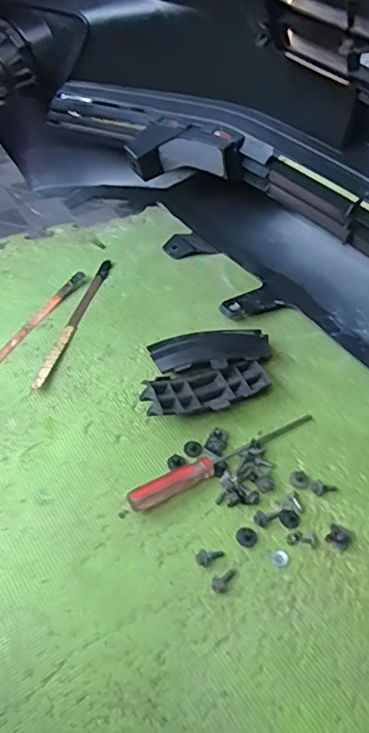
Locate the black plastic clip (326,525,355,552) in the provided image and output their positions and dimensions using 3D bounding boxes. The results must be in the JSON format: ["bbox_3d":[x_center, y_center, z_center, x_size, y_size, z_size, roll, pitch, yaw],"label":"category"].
[{"bbox_3d":[0.152,0.166,0.544,0.023,0.008,0.024,29,53,20],"label":"black plastic clip"}]

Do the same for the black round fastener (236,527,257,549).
[{"bbox_3d":[0.061,0.168,0.549,0.018,0.004,0.019,2,49,-2],"label":"black round fastener"}]

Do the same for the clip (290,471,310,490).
[{"bbox_3d":[0.121,0.119,0.587,0.020,0.004,0.022,2,49,-2],"label":"clip"}]

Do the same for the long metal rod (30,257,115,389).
[{"bbox_3d":[-0.140,-0.061,0.727,0.016,0.015,0.235,15,49,8],"label":"long metal rod"}]

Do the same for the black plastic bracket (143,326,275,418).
[{"bbox_3d":[0.027,0.008,0.664,0.156,0.033,0.106,-6,50,-10],"label":"black plastic bracket"}]

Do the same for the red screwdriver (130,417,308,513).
[{"bbox_3d":[0.045,0.097,0.597,0.227,0.017,0.019,-22,54,-22],"label":"red screwdriver"}]

